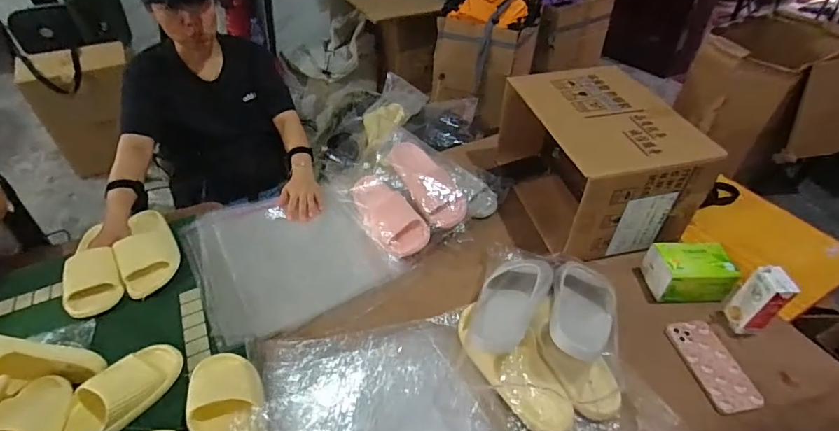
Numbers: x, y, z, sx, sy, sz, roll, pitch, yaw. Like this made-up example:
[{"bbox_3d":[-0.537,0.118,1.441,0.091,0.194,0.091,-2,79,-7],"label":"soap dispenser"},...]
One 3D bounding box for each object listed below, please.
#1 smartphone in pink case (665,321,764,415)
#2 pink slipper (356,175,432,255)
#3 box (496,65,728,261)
[{"bbox_3d":[0.494,0.248,0.735,0.082,0.014,0.158,-11,47,-5],"label":"smartphone in pink case"},{"bbox_3d":[-0.078,-0.004,0.963,0.093,0.077,0.230,-28,50,-28],"label":"pink slipper"},{"bbox_3d":[0.373,-0.129,0.973,0.257,0.263,0.412,-8,43,-10],"label":"box"}]

